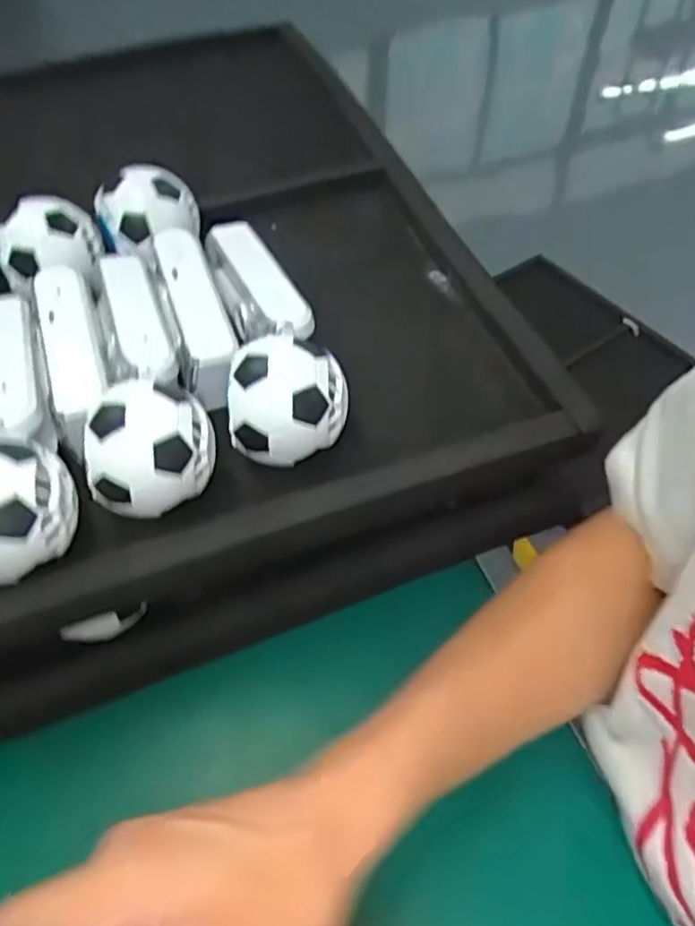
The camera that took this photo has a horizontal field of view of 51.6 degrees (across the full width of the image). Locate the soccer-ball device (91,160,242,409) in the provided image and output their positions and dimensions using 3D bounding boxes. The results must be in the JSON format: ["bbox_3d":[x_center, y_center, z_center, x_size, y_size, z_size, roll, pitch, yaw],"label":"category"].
[{"bbox_3d":[-0.101,-0.103,0.406,0.055,0.051,0.145,-17,55,-10],"label":"soccer-ball device"}]

